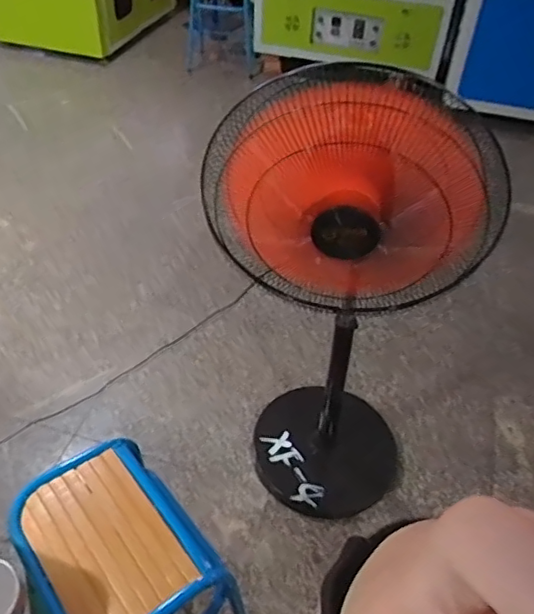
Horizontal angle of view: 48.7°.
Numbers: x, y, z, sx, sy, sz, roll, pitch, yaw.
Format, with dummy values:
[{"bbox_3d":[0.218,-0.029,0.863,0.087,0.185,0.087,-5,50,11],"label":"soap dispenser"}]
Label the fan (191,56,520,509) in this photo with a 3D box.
[{"bbox_3d":[0.171,0.046,1.343,0.450,1.228,0.410,26,48,21],"label":"fan"}]

